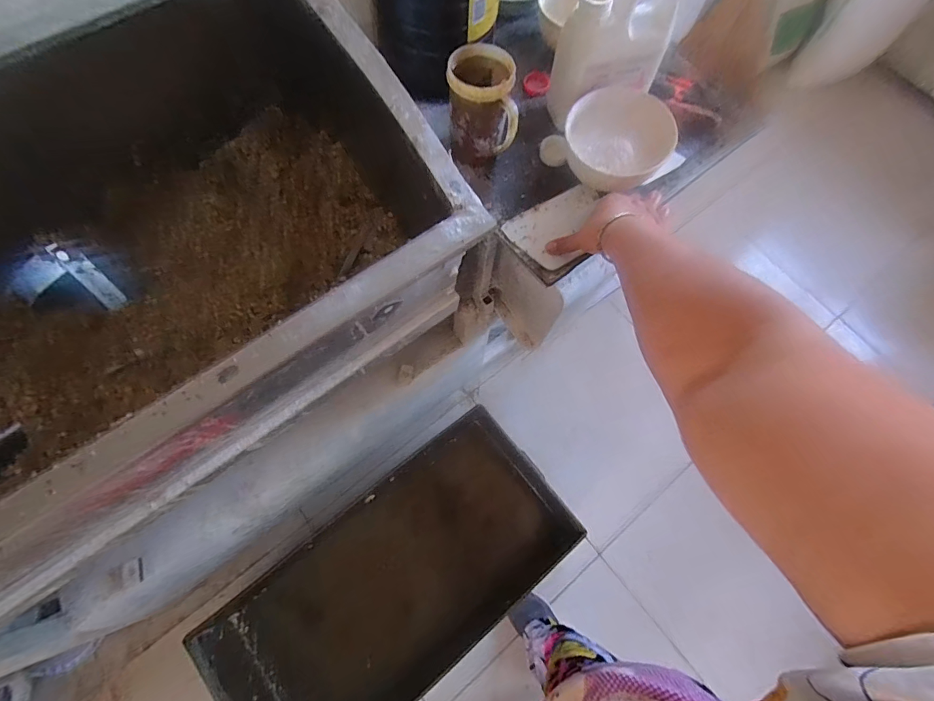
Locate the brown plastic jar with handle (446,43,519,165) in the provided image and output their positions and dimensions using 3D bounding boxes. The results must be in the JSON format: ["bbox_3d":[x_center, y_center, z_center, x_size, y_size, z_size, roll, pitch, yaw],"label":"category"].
[{"bbox_3d":[0.019,-0.317,0.578,0.082,0.133,0.116,-4,71,-4],"label":"brown plastic jar with handle"}]

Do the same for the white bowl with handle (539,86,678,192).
[{"bbox_3d":[0.198,-0.286,0.583,0.127,0.082,0.147,-33,75,-13],"label":"white bowl with handle"}]

